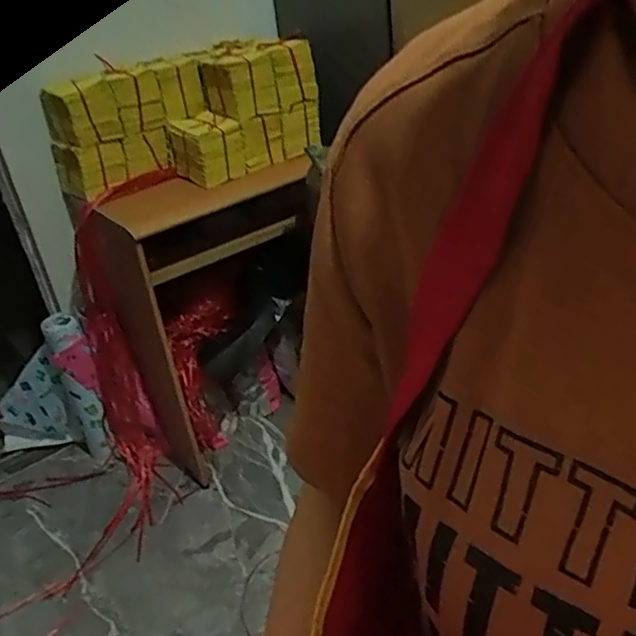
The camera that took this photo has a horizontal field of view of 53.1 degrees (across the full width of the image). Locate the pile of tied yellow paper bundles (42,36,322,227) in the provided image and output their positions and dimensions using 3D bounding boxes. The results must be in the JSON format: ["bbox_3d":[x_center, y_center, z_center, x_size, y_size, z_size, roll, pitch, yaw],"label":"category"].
[{"bbox_3d":[-0.349,-0.522,1.653,0.651,0.275,0.342,-23,33,-24],"label":"pile of tied yellow paper bundles"}]

